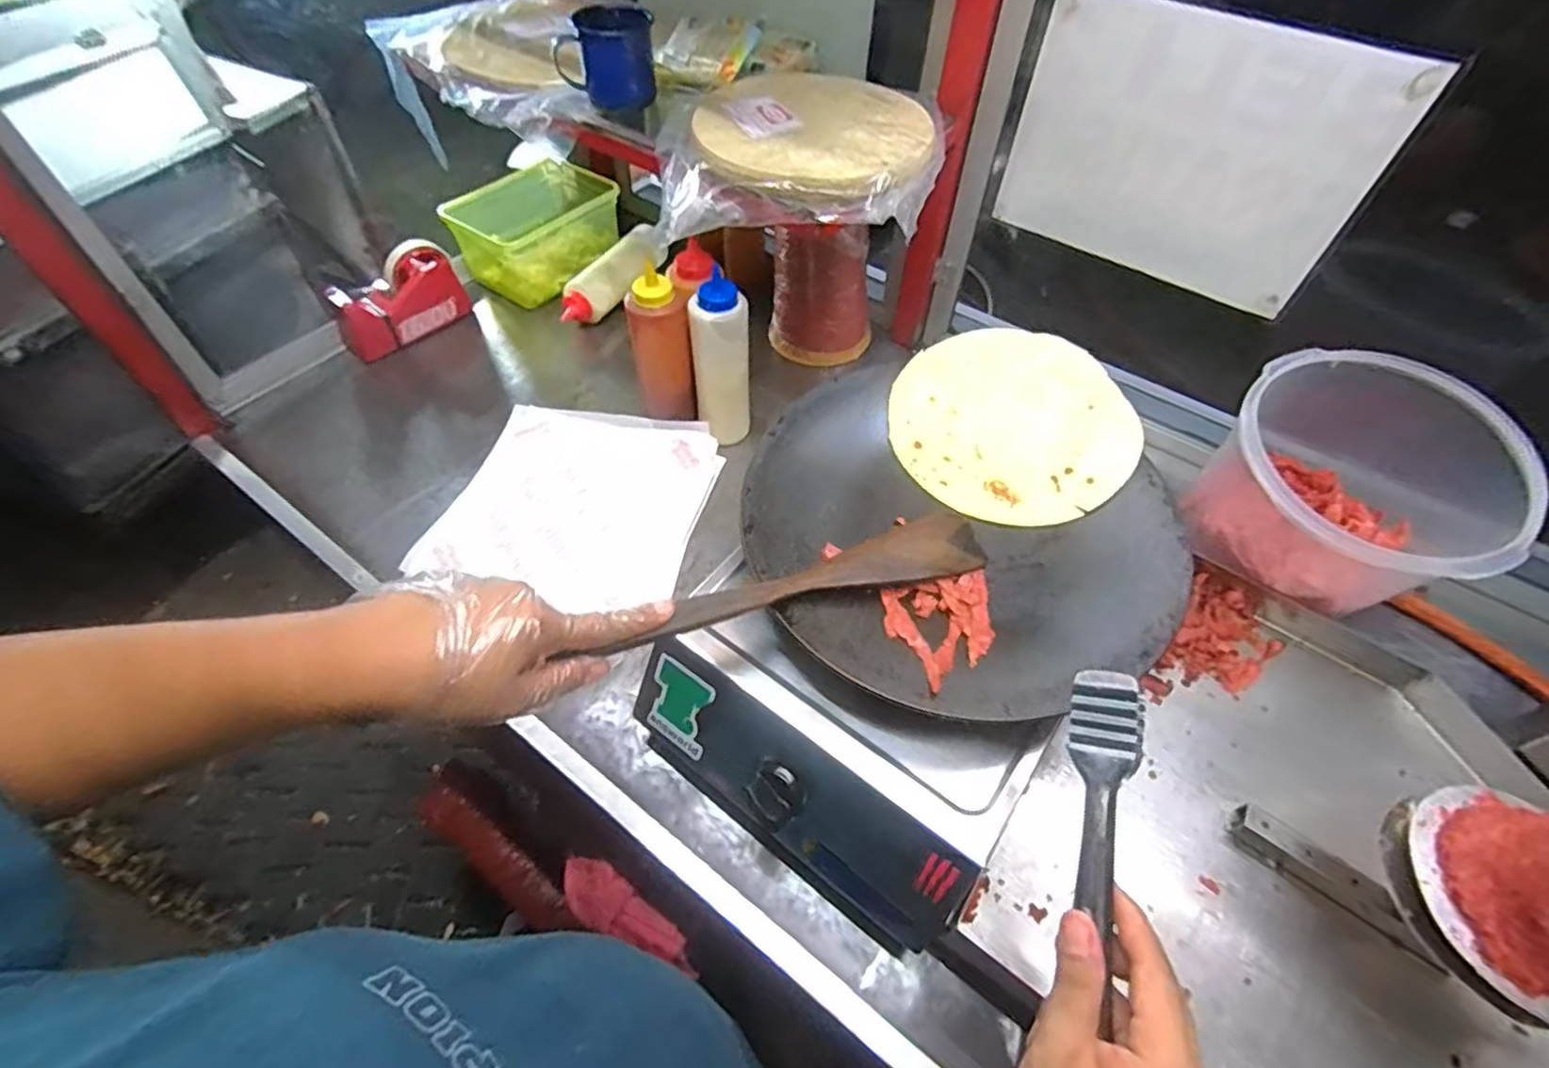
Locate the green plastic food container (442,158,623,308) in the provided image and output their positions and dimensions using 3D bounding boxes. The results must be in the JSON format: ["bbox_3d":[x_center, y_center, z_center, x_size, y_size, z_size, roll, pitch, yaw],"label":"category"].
[{"bbox_3d":[-0.337,-0.441,0.966,0.160,0.090,0.228,40,62,21],"label":"green plastic food container"}]

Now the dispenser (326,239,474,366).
[{"bbox_3d":[-0.484,-0.303,0.863,0.066,0.091,0.160,33,60,18],"label":"dispenser"}]

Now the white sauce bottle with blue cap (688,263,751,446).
[{"bbox_3d":[-0.057,-0.182,0.717,0.059,0.174,0.061,-7,57,-8],"label":"white sauce bottle with blue cap"}]

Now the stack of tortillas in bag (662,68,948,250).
[{"bbox_3d":[0.023,-0.367,0.627,0.252,0.058,0.266,7,56,1],"label":"stack of tortillas in bag"}]

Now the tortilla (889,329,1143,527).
[{"bbox_3d":[0.204,-0.100,0.582,0.198,0.007,0.203,-2,60,4],"label":"tortilla"}]

